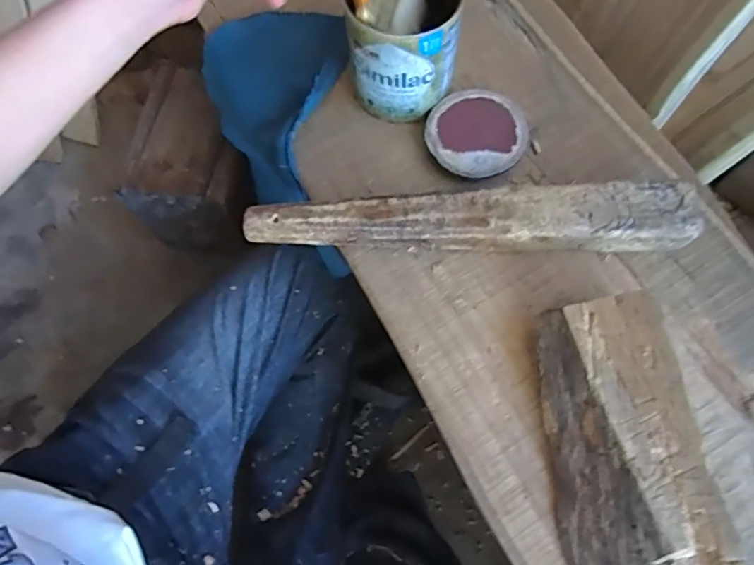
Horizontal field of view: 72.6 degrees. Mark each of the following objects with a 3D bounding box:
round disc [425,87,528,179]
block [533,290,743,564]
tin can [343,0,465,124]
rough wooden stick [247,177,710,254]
[{"bbox_3d":[0.097,-0.142,0.490,0.089,0.019,0.095,0,70,0],"label":"round disc"},{"bbox_3d":[0.195,0.191,0.359,0.100,0.053,0.360,-11,70,-4],"label":"block"},{"bbox_3d":[0.020,-0.219,0.466,0.092,0.123,0.095,0,70,0],"label":"tin can"},{"bbox_3d":[0.076,-0.052,0.444,0.370,0.051,0.046,-1,70,0],"label":"rough wooden stick"}]

